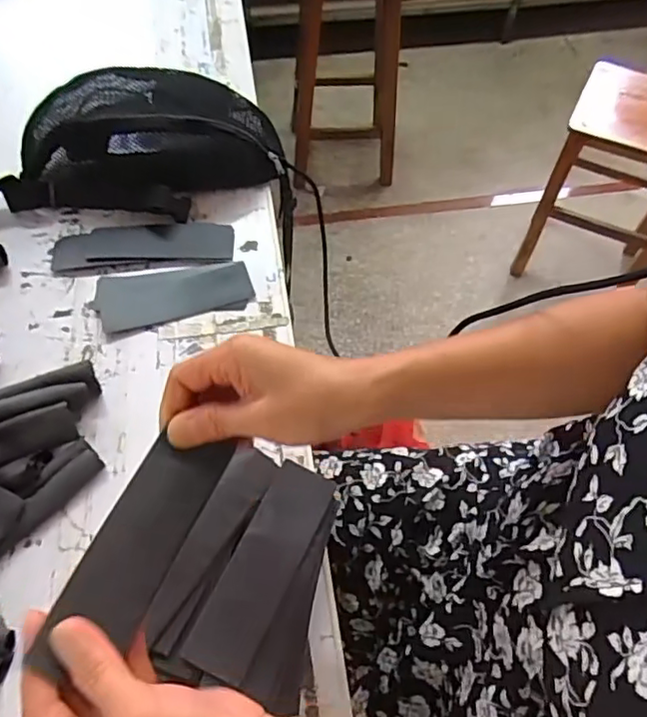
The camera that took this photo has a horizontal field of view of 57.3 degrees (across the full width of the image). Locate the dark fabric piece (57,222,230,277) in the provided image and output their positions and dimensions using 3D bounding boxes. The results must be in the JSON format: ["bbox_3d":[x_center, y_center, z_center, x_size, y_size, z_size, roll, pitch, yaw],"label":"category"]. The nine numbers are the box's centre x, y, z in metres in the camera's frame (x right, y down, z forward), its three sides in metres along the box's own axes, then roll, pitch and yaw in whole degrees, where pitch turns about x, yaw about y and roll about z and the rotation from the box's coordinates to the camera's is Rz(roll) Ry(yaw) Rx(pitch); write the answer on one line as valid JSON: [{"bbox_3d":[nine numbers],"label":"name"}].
[{"bbox_3d":[-0.187,-0.117,0.615,0.182,0.010,0.056,-5,60,-5],"label":"dark fabric piece"}]

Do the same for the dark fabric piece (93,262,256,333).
[{"bbox_3d":[-0.148,-0.064,0.588,0.148,0.012,0.060,-9,60,-7],"label":"dark fabric piece"}]

